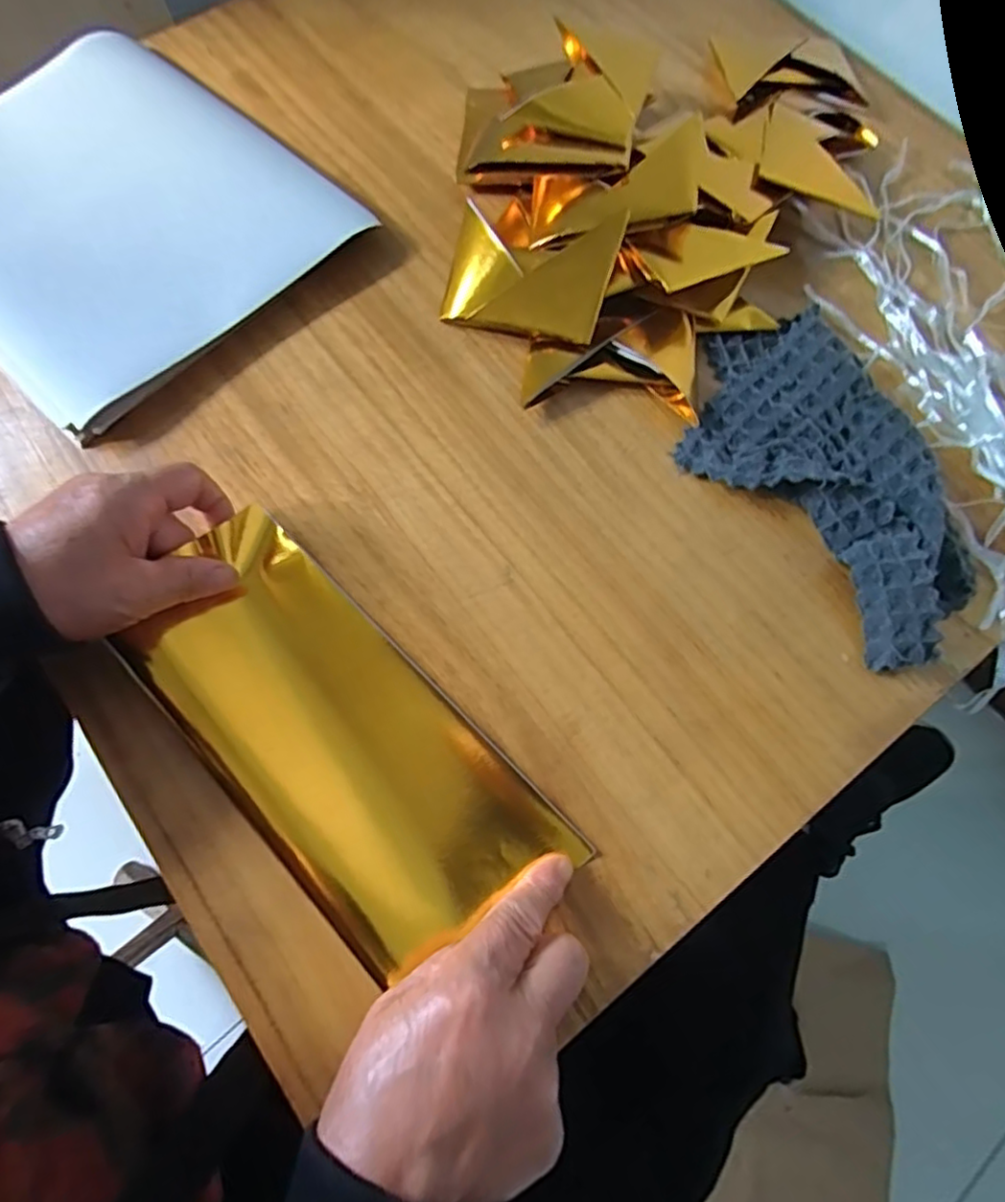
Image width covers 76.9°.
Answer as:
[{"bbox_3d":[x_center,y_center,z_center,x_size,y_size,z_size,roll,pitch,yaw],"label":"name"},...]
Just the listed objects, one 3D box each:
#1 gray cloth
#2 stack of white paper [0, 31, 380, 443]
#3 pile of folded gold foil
[{"bbox_3d":[0.180,-0.073,0.341,0.114,0.024,0.192,-36,77,-11],"label":"gray cloth"},{"bbox_3d":[-0.250,-0.242,0.400,0.256,0.021,0.234,43,77,11],"label":"stack of white paper"},{"bbox_3d":[0.108,-0.267,0.396,0.273,0.049,0.305,3,73,0],"label":"pile of folded gold foil"}]

